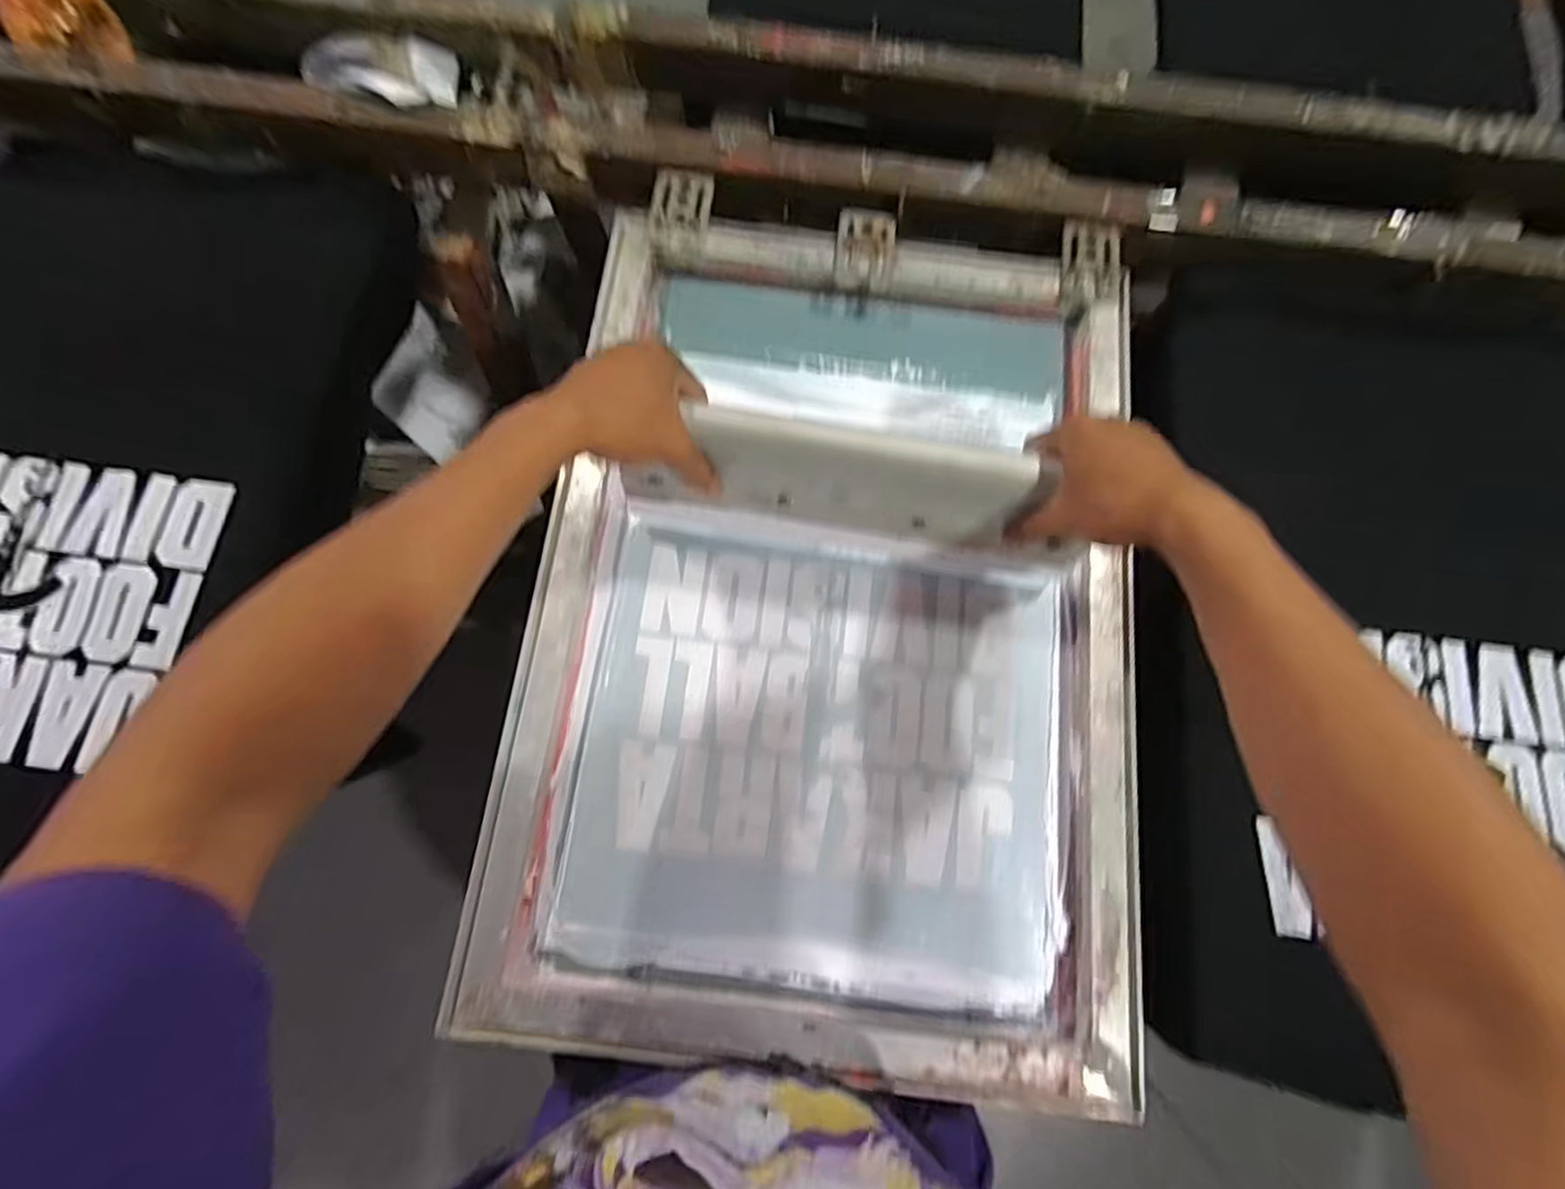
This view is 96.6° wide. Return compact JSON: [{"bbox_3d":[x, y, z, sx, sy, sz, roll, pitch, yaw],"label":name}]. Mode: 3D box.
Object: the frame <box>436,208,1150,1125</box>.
[{"bbox_3d":[0.045,0.004,0.559,0.466,0.033,0.656,7,75,0],"label":"frame"}]

